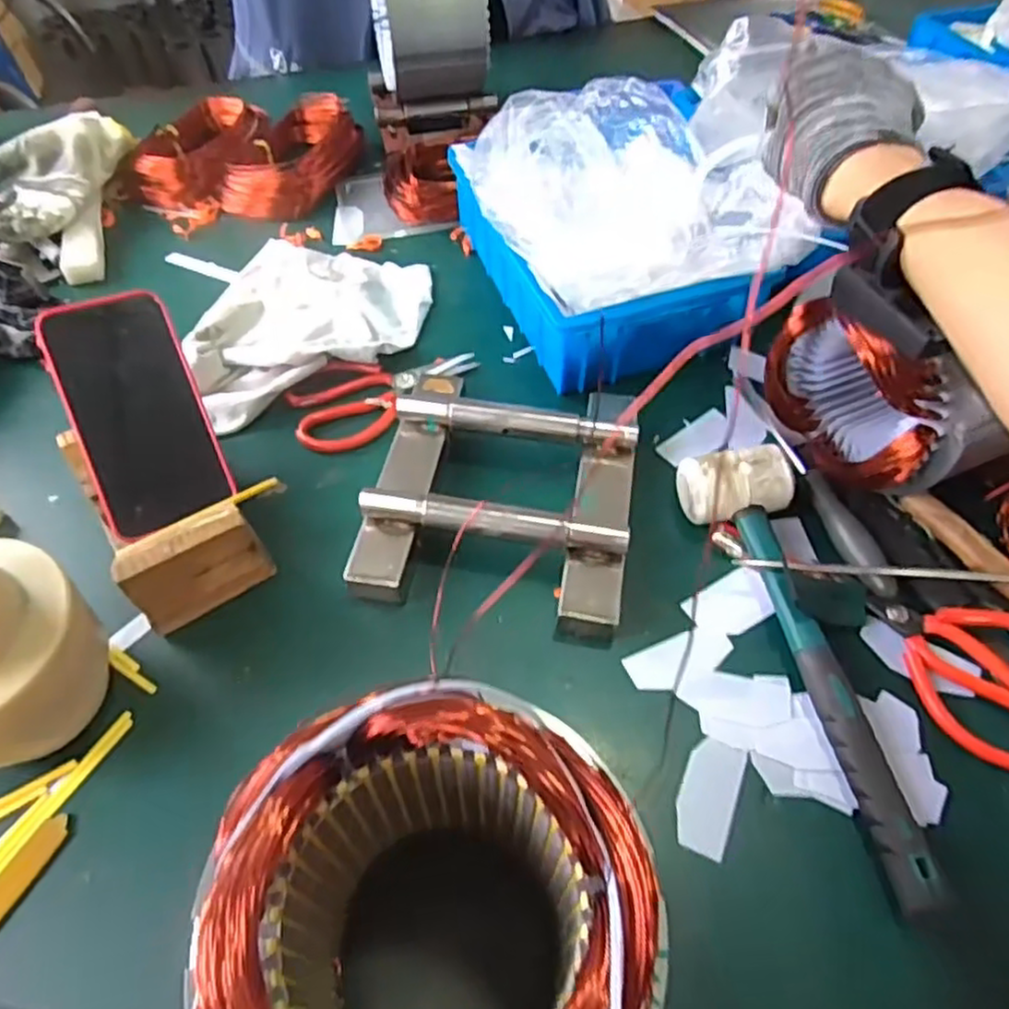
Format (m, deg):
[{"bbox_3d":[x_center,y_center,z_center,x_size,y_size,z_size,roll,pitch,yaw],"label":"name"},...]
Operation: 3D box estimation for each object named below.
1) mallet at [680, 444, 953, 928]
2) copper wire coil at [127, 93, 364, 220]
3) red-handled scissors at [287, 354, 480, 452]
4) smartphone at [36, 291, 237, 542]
[{"bbox_3d":[0.181,0.088,0.422,0.075,0.048,0.285,-7,54,-5],"label":"mallet"},{"bbox_3d":[-0.290,-0.395,0.780,0.229,0.048,0.163,5,53,4],"label":"copper wire coil"},{"bbox_3d":[-0.096,-0.095,0.580,0.158,0.019,0.080,-18,55,-13],"label":"red-handled scissors"},{"bbox_3d":[-0.248,-0.063,0.474,0.081,0.013,0.158,-22,93,-18],"label":"smartphone"}]

